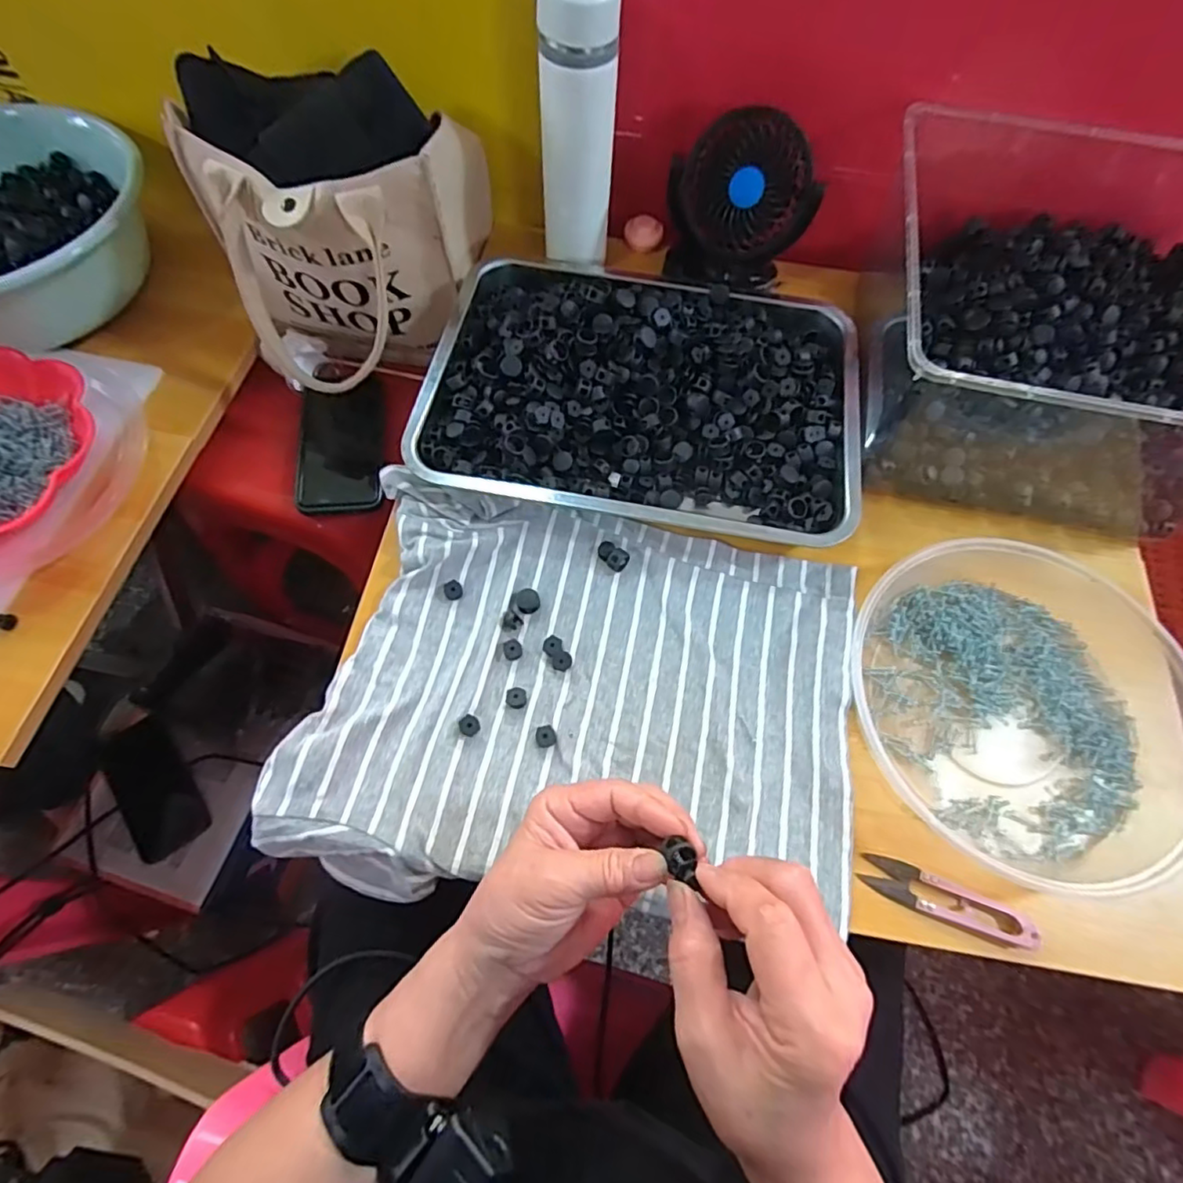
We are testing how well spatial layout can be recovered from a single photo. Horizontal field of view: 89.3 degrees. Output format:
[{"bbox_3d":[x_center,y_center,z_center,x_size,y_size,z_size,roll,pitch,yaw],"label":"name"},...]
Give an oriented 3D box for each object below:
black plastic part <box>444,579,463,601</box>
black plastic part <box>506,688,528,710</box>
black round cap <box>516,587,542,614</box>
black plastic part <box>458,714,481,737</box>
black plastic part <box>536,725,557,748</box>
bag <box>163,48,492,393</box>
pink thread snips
[{"bbox_3d":[-0.103,-0.002,0.443,0.013,0.008,0.015,-30,71,-15],"label":"black plastic part"},{"bbox_3d":[-0.052,0.074,0.412,0.014,0.008,0.014,1,66,-2],"label":"black plastic part"},{"bbox_3d":[-0.046,0.007,0.439,0.018,0.007,0.017,1,66,-2],"label":"black round cap"},{"bbox_3d":[-0.082,0.090,0.404,0.013,0.007,0.013,1,66,-2],"label":"black plastic part"},{"bbox_3d":[-0.030,0.097,0.402,0.014,0.008,0.014,1,66,-2],"label":"black plastic part"},{"bbox_3d":[-0.213,-0.294,0.532,0.226,0.214,0.198,0,66,-2],"label":"bag"},{"bbox_3d":[0.218,0.189,0.367,0.101,0.010,0.024,19,67,6],"label":"pink thread snips"}]

